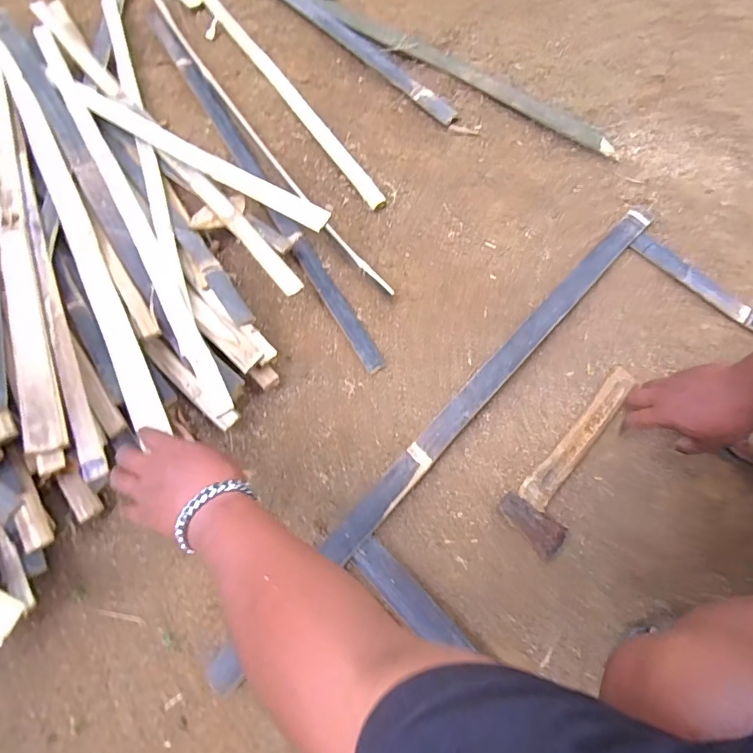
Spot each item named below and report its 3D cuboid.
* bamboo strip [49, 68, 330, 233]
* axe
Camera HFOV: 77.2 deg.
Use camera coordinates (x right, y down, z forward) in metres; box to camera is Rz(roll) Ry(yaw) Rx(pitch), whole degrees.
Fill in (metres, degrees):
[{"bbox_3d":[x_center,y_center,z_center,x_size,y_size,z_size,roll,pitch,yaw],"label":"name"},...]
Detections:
[{"bbox_3d":[-0.326,-0.371,0.744,0.625,0.014,0.038,32,82,19],"label":"bamboo strip"},{"bbox_3d":[0.269,0.100,0.622,0.082,0.029,0.268,38,72,16],"label":"axe"}]

